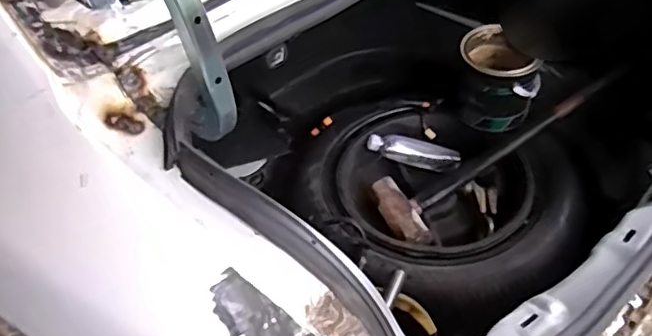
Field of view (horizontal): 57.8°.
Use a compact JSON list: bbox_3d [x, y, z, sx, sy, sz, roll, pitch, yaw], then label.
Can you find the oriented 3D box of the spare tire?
[{"bbox_3d":[0.220,0.022,1.189,0.556,0.149,0.587,-25,47,-17],"label":"spare tire"}]

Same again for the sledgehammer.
[{"bbox_3d":[0.360,-0.042,1.177,0.575,0.052,0.157,-30,52,-9],"label":"sledgehammer"}]

